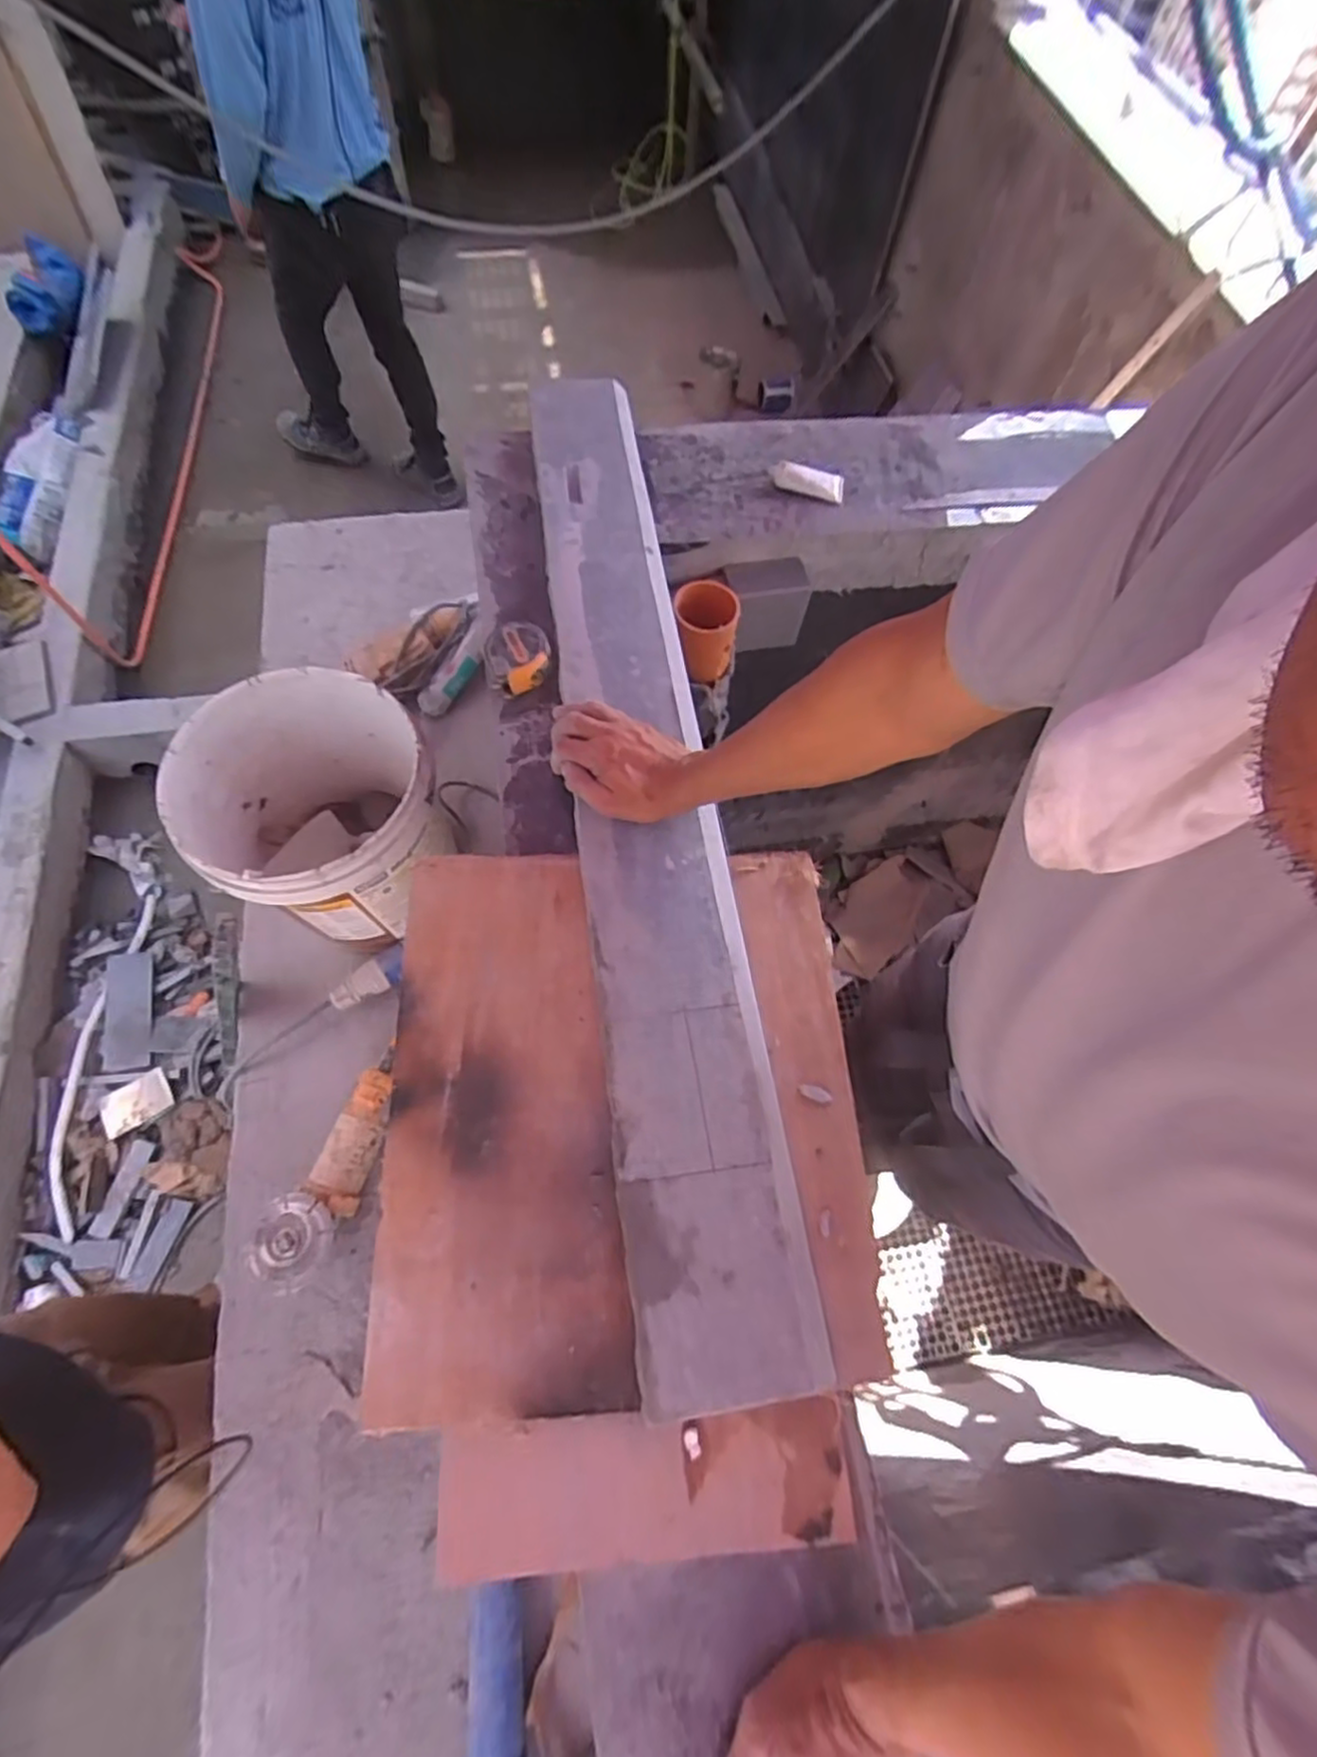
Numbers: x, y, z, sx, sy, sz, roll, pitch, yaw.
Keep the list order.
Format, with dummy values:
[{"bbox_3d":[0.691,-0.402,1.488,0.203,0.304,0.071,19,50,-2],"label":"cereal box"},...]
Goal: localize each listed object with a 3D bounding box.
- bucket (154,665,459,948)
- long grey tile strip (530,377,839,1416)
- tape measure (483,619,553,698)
[{"bbox_3d":[-0.441,-0.069,0.967,0.287,0.289,0.296,1,66,-3],"label":"bucket"},{"bbox_3d":[-0.029,-0.181,0.754,0.141,0.026,1.155,-5,63,-8],"label":"long grey tile strip"},{"bbox_3d":[-0.151,-0.237,0.753,0.068,0.032,0.070,-6,67,-6],"label":"tape measure"}]

